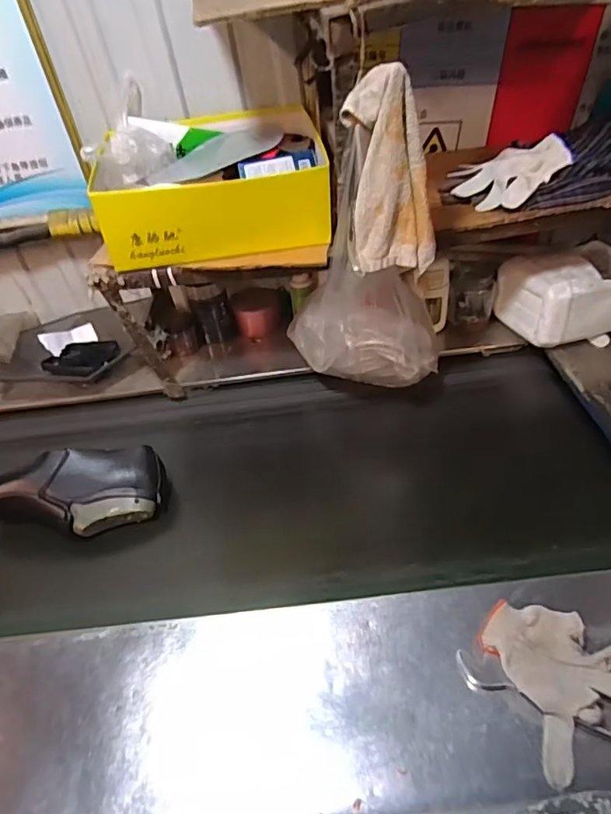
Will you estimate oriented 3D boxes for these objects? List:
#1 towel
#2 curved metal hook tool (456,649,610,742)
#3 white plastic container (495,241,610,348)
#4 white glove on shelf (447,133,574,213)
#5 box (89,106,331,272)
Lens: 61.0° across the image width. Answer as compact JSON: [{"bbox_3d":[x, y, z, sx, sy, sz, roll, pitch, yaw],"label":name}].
[{"bbox_3d":[0.107,-0.283,0.643,0.109,0.212,0.058,-4,42,4],"label":"towel"},{"bbox_3d":[0.251,0.303,0.521,0.204,0.016,0.028,17,48,25],"label":"curved metal hook tool"},{"bbox_3d":[0.521,-0.211,0.984,0.253,0.151,0.157,-15,43,-9],"label":"white plastic container"},{"bbox_3d":[0.319,-0.358,0.803,0.166,0.026,0.112,-19,64,17],"label":"white glove on shelf"},{"bbox_3d":[-0.144,-0.347,0.822,0.336,0.134,0.278,-9,42,-2],"label":"box"}]

